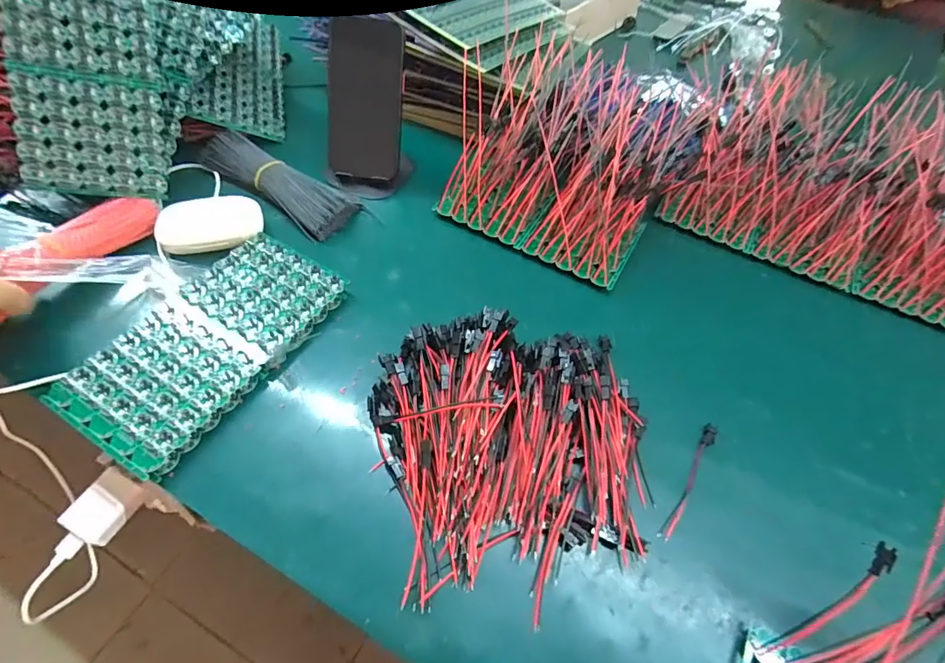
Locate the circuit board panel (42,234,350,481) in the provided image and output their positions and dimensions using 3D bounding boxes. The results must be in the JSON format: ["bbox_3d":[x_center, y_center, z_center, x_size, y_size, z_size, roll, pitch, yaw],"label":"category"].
[{"bbox_3d":[-0.210,0.005,0.388,0.107,0.018,0.207,28,59,14],"label":"circuit board panel"}]

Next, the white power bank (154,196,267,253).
[{"bbox_3d":[-0.251,-0.105,0.457,0.088,0.014,0.070,-9,57,-10],"label":"white power bank"}]

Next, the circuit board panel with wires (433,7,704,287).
[{"bbox_3d":[0.087,-0.188,0.488,0.228,0.106,0.200,27,58,14],"label":"circuit board panel with wires"}]

